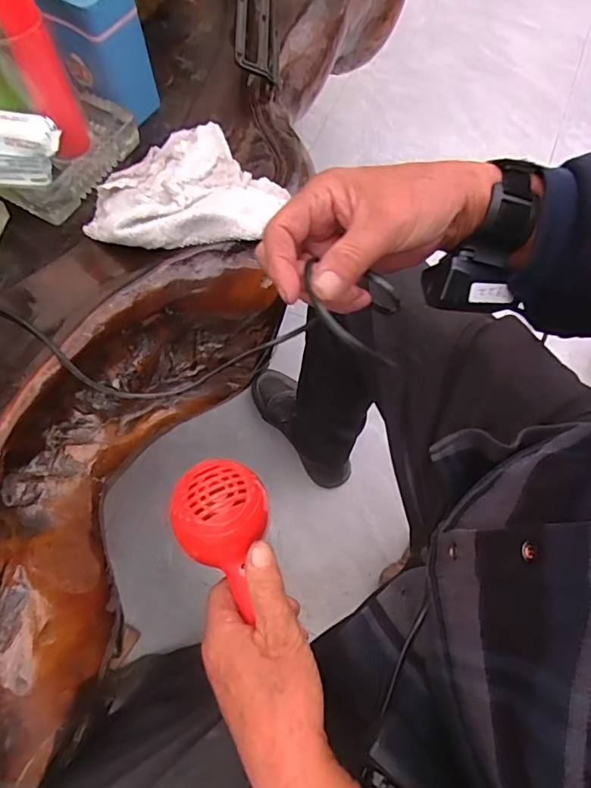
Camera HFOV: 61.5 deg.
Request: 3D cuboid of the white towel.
[{"bbox_3d":[-0.114,-0.214,0.500,0.185,0.048,0.156,-10,69,-4],"label":"white towel"}]

